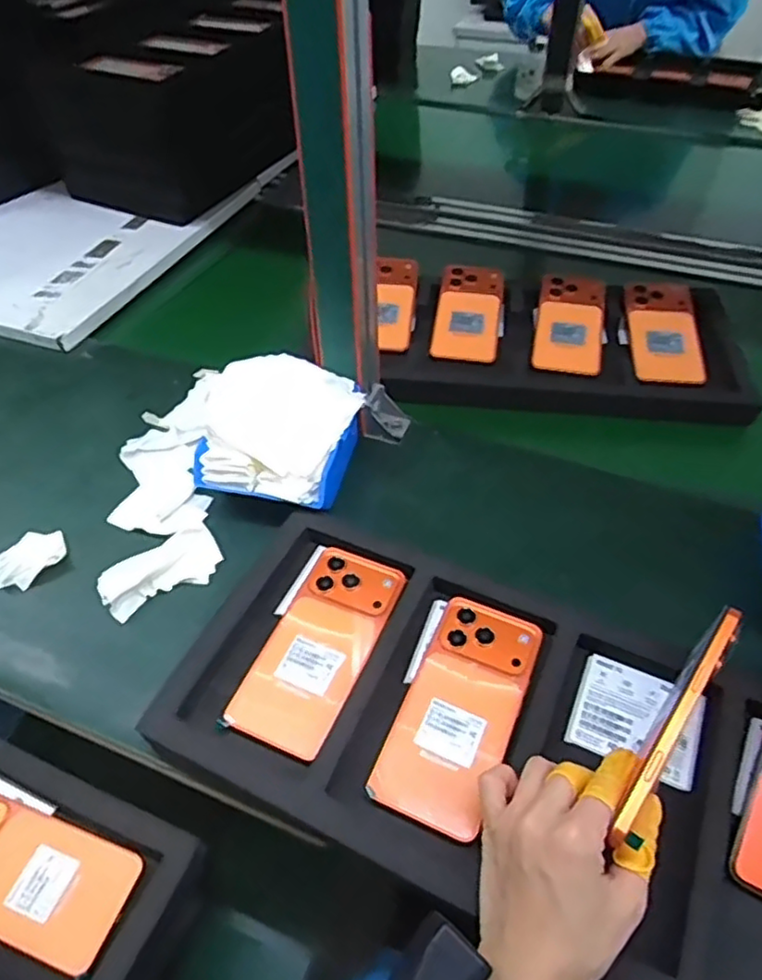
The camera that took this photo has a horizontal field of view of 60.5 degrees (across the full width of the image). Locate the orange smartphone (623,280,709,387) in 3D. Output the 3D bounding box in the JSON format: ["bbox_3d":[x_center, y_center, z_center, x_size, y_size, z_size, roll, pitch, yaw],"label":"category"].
[{"bbox_3d":[0.327,-0.184,0.760,0.074,0.013,0.163,-4,61,18],"label":"orange smartphone"}]

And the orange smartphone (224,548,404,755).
[{"bbox_3d":[-0.046,0.115,0.499,0.075,0.010,0.162,19,51,17],"label":"orange smartphone"}]

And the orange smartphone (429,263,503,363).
[{"bbox_3d":[0.107,-0.220,0.800,0.078,0.010,0.178,5,59,11],"label":"orange smartphone"}]

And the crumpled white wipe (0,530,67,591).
[{"bbox_3d":[-0.308,0.060,0.574,0.064,0.018,0.037,-34,56,-27],"label":"crumpled white wipe"}]

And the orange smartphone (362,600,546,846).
[{"bbox_3d":[0.056,0.150,0.463,0.077,0.009,0.162,19,51,17],"label":"orange smartphone"}]

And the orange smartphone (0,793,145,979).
[{"bbox_3d":[-0.261,0.278,0.478,0.161,0.010,0.078,15,50,14],"label":"orange smartphone"}]

